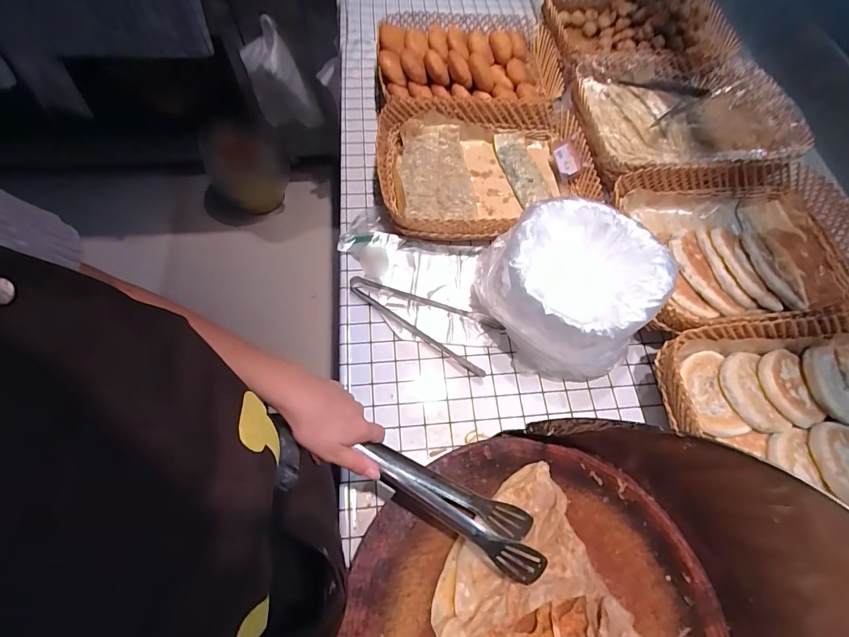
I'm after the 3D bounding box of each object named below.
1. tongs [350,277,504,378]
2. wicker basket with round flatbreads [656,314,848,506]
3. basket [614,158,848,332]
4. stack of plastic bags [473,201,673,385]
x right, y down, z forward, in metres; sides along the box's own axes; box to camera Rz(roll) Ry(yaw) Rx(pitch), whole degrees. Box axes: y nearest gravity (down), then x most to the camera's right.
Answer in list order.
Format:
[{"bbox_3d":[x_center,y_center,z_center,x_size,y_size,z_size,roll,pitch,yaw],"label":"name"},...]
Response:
[{"bbox_3d":[-0.004,-0.009,0.710,0.280,0.023,0.099,28,64,11],"label":"tongs"},{"bbox_3d":[0.560,0.145,0.560,0.413,0.079,0.305,-4,65,-6],"label":"wicker basket with round flatbreads"},{"bbox_3d":[0.534,-0.124,0.671,0.403,0.069,0.284,-4,66,-6],"label":"basket"},{"bbox_3d":[0.213,-0.037,0.630,0.234,0.194,0.221,-6,66,-6],"label":"stack of plastic bags"}]

